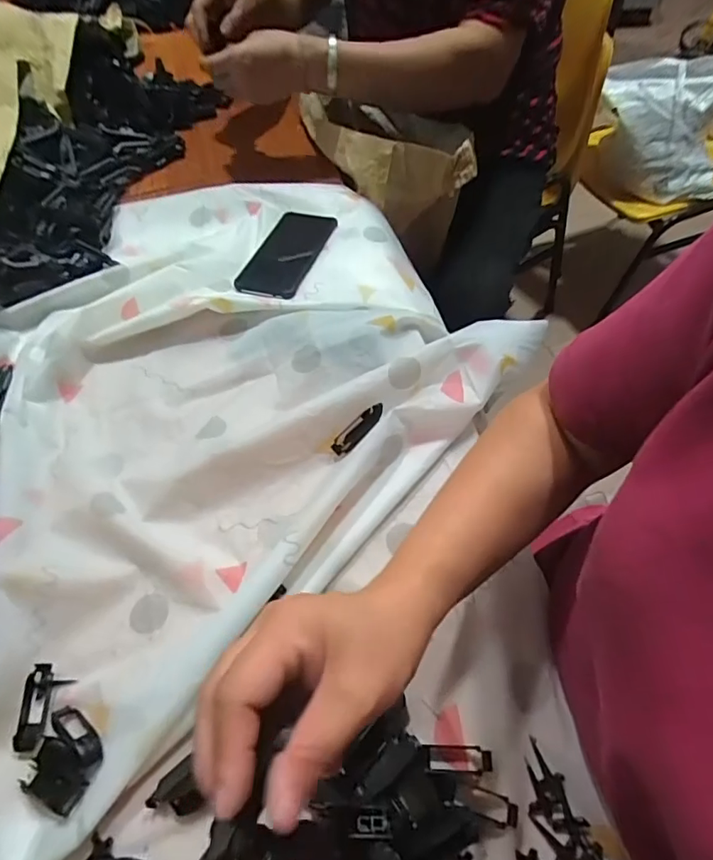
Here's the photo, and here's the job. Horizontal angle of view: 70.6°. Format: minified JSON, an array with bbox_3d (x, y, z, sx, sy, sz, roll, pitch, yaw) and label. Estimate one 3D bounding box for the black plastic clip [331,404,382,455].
[{"bbox_3d":[0.002,0.000,0.471,0.060,0.010,0.019,-45,66,1],"label":"black plastic clip"}]

